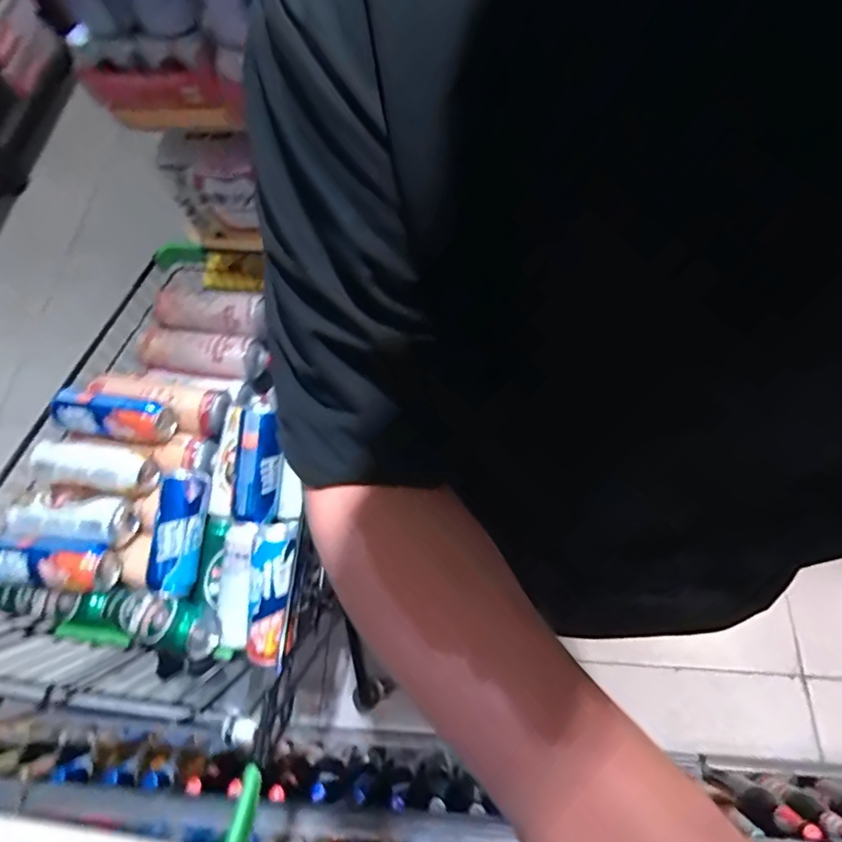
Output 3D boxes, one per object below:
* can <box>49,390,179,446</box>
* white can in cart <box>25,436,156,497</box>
[{"bbox_3d":[-0.468,-0.009,0.761,0.164,0.069,0.064,5,66,5],"label":"can"},{"bbox_3d":[-0.485,0.065,0.745,0.170,0.056,0.069,7,66,6],"label":"white can in cart"}]

